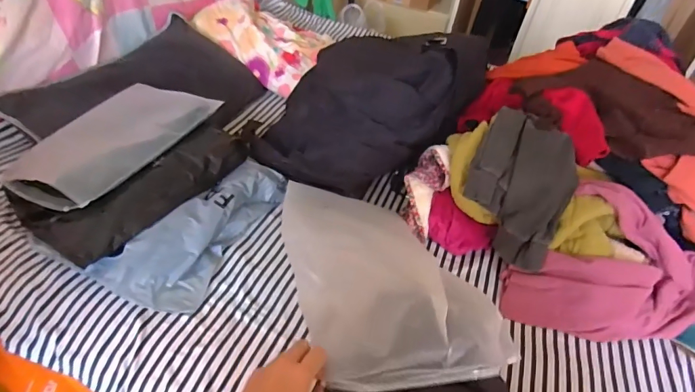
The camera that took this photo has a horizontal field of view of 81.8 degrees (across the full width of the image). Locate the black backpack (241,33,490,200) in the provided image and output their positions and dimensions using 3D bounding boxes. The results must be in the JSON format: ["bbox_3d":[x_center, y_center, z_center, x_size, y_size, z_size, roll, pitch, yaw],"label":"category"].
[{"bbox_3d":[0.021,-0.199,0.966,0.516,0.320,0.276,12,43,5],"label":"black backpack"}]

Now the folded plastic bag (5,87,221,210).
[{"bbox_3d":[-0.497,-0.126,0.860,0.239,0.076,0.365,17,48,16],"label":"folded plastic bag"}]

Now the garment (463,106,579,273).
[{"bbox_3d":[0.358,-0.024,0.856,0.188,0.200,0.262,22,45,15],"label":"garment"}]

